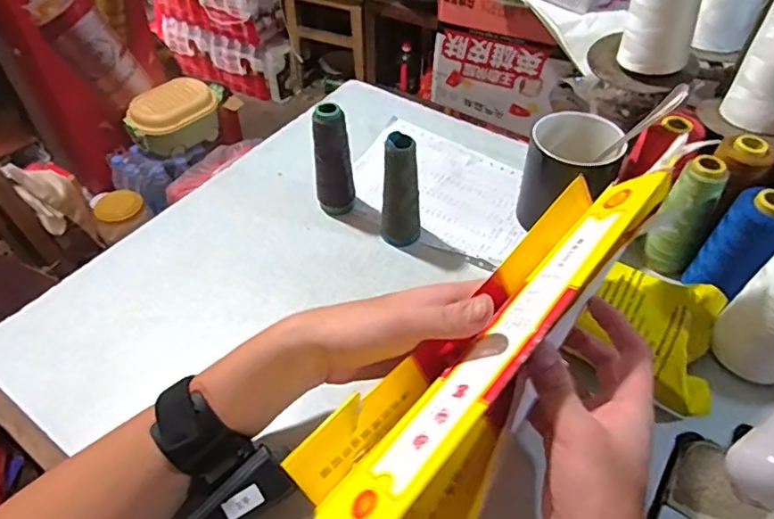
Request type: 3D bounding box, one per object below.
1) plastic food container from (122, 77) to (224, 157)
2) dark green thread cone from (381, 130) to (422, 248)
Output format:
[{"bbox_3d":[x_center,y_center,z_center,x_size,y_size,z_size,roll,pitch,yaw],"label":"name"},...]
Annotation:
[{"bbox_3d":[-0.540,-0.375,1.425,0.259,0.119,0.129,-28,52,-24],"label":"plastic food container"},{"bbox_3d":[0.013,-0.059,0.487,0.028,0.109,0.028,34,55,28],"label":"dark green thread cone"}]

